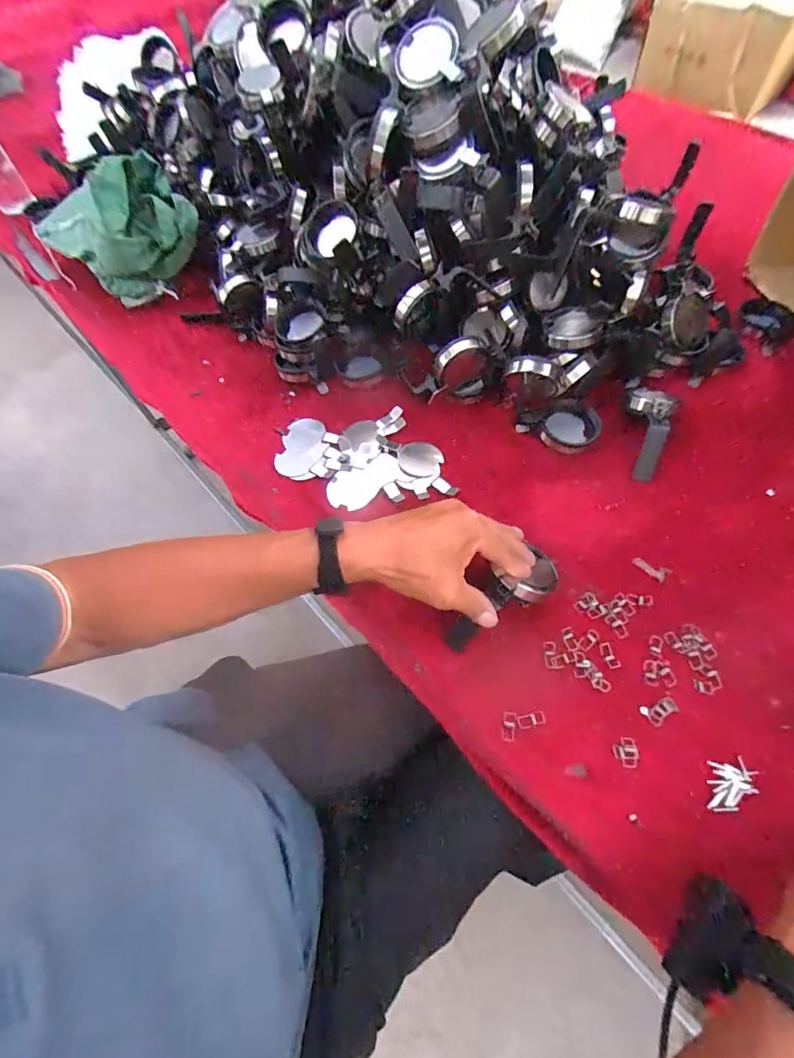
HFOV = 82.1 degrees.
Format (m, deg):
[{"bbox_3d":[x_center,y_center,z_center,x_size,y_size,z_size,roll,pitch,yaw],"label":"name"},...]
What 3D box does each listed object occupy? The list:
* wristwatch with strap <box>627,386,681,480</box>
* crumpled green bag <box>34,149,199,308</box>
[{"bbox_3d":[0.290,-0.108,0.520,0.041,0.033,0.106,1,93,4],"label":"wristwatch with strap"},{"bbox_3d":[-0.401,-0.439,0.671,0.179,0.118,0.186,-41,68,-17],"label":"crumpled green bag"}]

